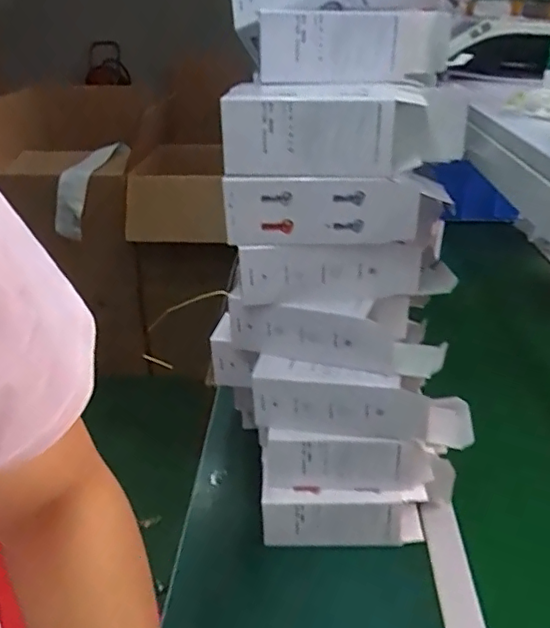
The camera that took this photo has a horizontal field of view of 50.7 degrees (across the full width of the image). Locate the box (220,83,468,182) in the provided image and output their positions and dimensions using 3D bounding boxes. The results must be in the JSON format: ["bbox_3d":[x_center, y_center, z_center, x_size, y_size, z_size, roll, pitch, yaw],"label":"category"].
[{"bbox_3d":[0.072,-0.186,0.587,0.224,0.076,0.123,8,30,17],"label":"box"}]

